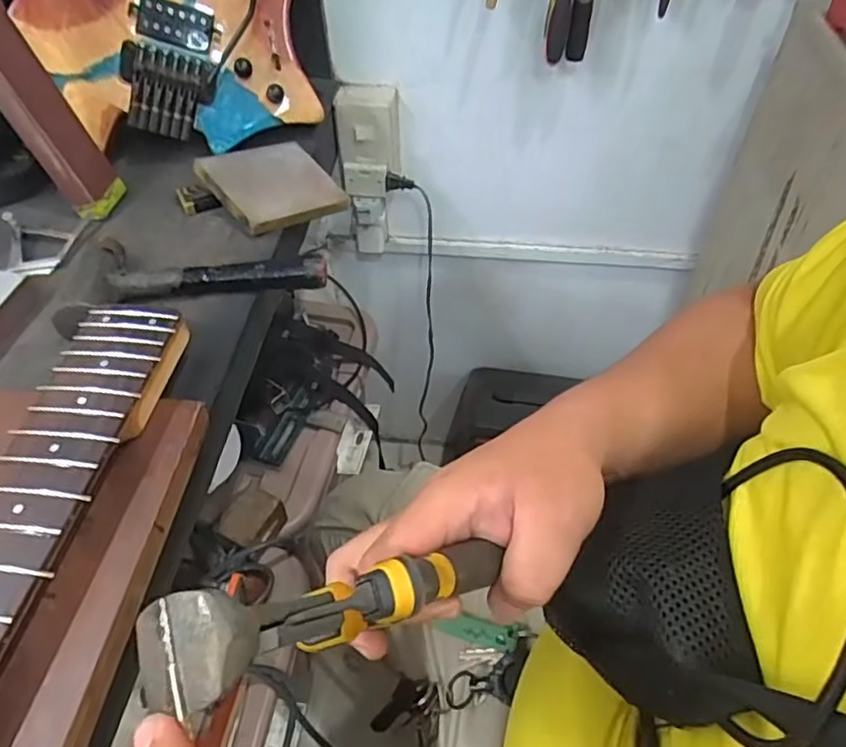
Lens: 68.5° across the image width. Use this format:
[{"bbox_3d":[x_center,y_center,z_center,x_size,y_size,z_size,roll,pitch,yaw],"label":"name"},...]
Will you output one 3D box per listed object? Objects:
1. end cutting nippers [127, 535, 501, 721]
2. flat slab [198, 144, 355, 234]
[{"bbox_3d":[-0.020,0.081,0.226,0.152,0.032,0.031,4,34,-48],"label":"end cutting nippers"},{"bbox_3d":[-0.147,-0.189,0.621,0.118,0.015,0.103,-28,69,-37],"label":"flat slab"}]

